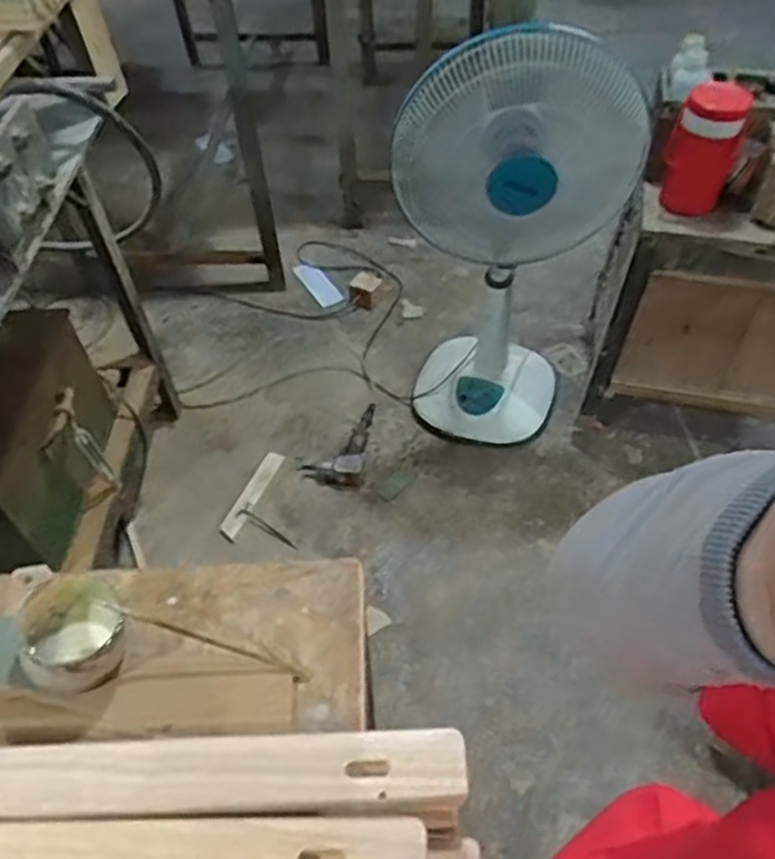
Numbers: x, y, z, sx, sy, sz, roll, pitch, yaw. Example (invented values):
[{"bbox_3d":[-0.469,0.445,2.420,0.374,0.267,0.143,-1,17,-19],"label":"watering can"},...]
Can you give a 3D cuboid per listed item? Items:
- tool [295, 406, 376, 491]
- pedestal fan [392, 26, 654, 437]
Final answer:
[{"bbox_3d":[-0.122,0.029,1.734,0.152,0.050,0.262,3,51,8],"label":"tool"},{"bbox_3d":[0.258,-0.388,1.496,0.424,0.851,0.398,18,56,13],"label":"pedestal fan"}]

